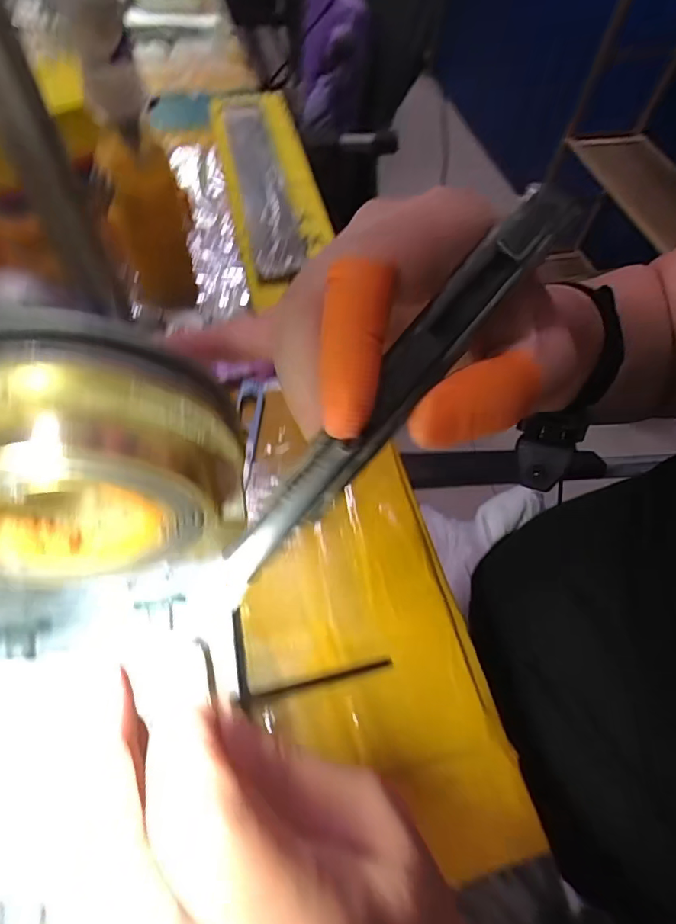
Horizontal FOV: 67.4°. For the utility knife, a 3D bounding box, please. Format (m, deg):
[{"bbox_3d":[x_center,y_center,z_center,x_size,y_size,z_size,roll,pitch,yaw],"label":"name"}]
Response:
[{"bbox_3d":[0.019,-0.025,0.153,0.015,0.005,0.147,39,87,21],"label":"utility knife"}]

